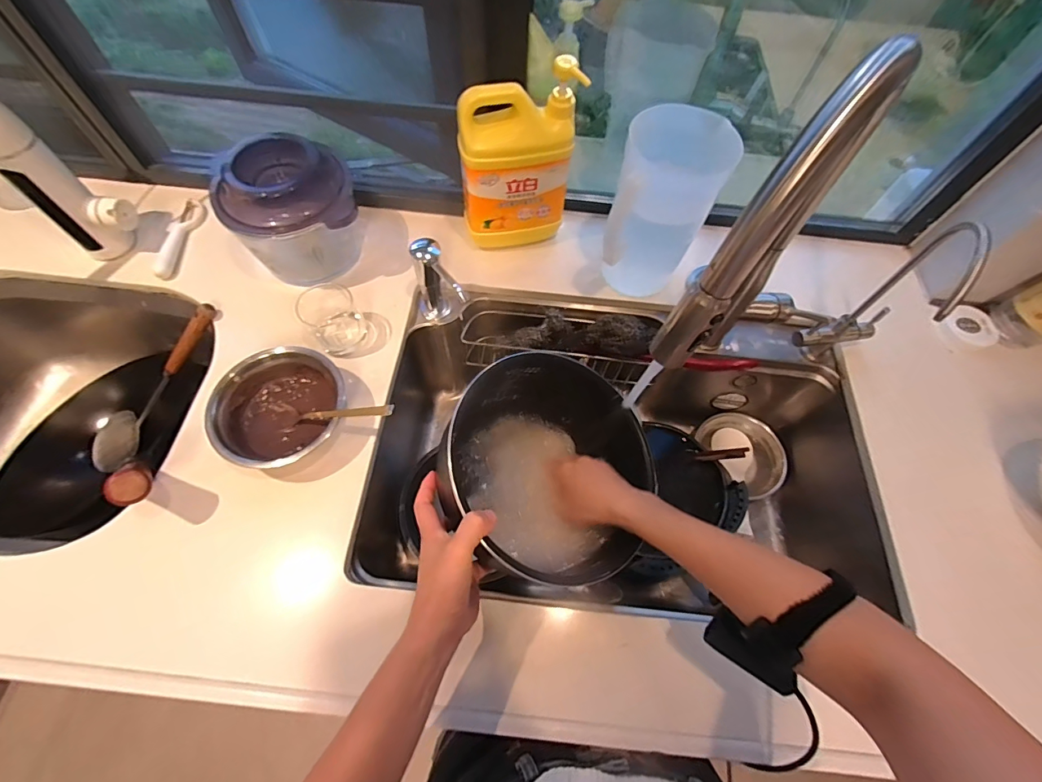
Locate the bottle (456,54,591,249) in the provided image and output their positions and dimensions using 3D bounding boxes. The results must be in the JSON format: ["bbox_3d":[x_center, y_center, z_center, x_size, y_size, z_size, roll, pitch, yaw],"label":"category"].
[{"bbox_3d":[-0.009,-0.295,0.610,0.147,0.240,0.093,-18,66,-12],"label":"bottle"}]

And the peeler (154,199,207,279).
[{"bbox_3d":[-0.522,-0.236,0.683,0.040,0.021,0.154,8,63,1],"label":"peeler"}]

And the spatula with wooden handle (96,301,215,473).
[{"bbox_3d":[-0.568,0.002,0.694,0.384,0.054,0.063,-36,67,22],"label":"spatula with wooden handle"}]

